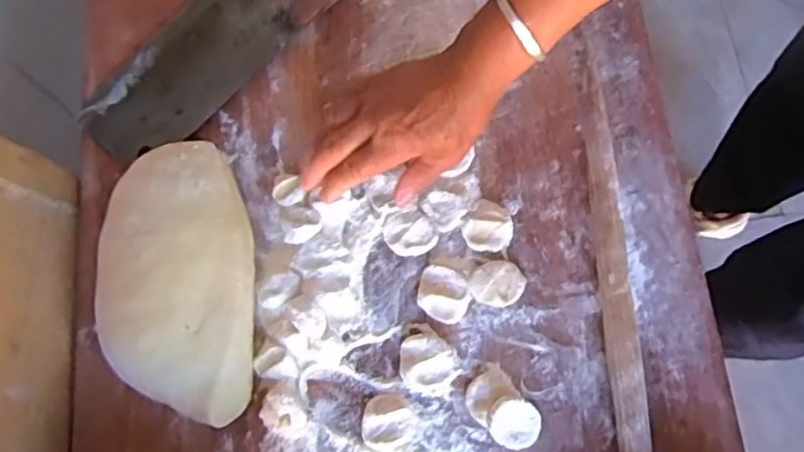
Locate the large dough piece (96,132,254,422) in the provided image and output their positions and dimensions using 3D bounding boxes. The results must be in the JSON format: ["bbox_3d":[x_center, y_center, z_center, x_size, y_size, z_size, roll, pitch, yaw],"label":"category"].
[{"bbox_3d":[-0.170,0.038,0.487,0.110,0.052,0.207,-5,75,0],"label":"large dough piece"}]

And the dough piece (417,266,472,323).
[{"bbox_3d":[0.031,0.052,0.492,0.040,0.010,0.037,0,75,2],"label":"dough piece"}]

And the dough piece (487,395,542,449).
[{"bbox_3d":[0.080,0.141,0.464,0.037,0.013,0.034,0,75,2],"label":"dough piece"}]

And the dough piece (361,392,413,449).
[{"bbox_3d":[-0.012,0.141,0.470,0.038,0.010,0.036,0,75,2],"label":"dough piece"}]

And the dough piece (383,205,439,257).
[{"bbox_3d":[0.005,0.004,0.506,0.037,0.009,0.038,0,75,2],"label":"dough piece"}]

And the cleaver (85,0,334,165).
[{"bbox_3d":[-0.144,-0.172,0.551,0.090,0.020,0.289,42,80,11],"label":"cleaver"}]

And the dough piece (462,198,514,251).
[{"bbox_3d":[0.068,0.000,0.504,0.036,0.011,0.040,19,77,6],"label":"dough piece"}]

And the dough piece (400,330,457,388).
[{"bbox_3d":[0.017,0.099,0.480,0.039,0.010,0.039,0,75,2],"label":"dough piece"}]

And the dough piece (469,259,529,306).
[{"bbox_3d":[0.073,0.044,0.493,0.041,0.008,0.034,-7,75,0],"label":"dough piece"}]

